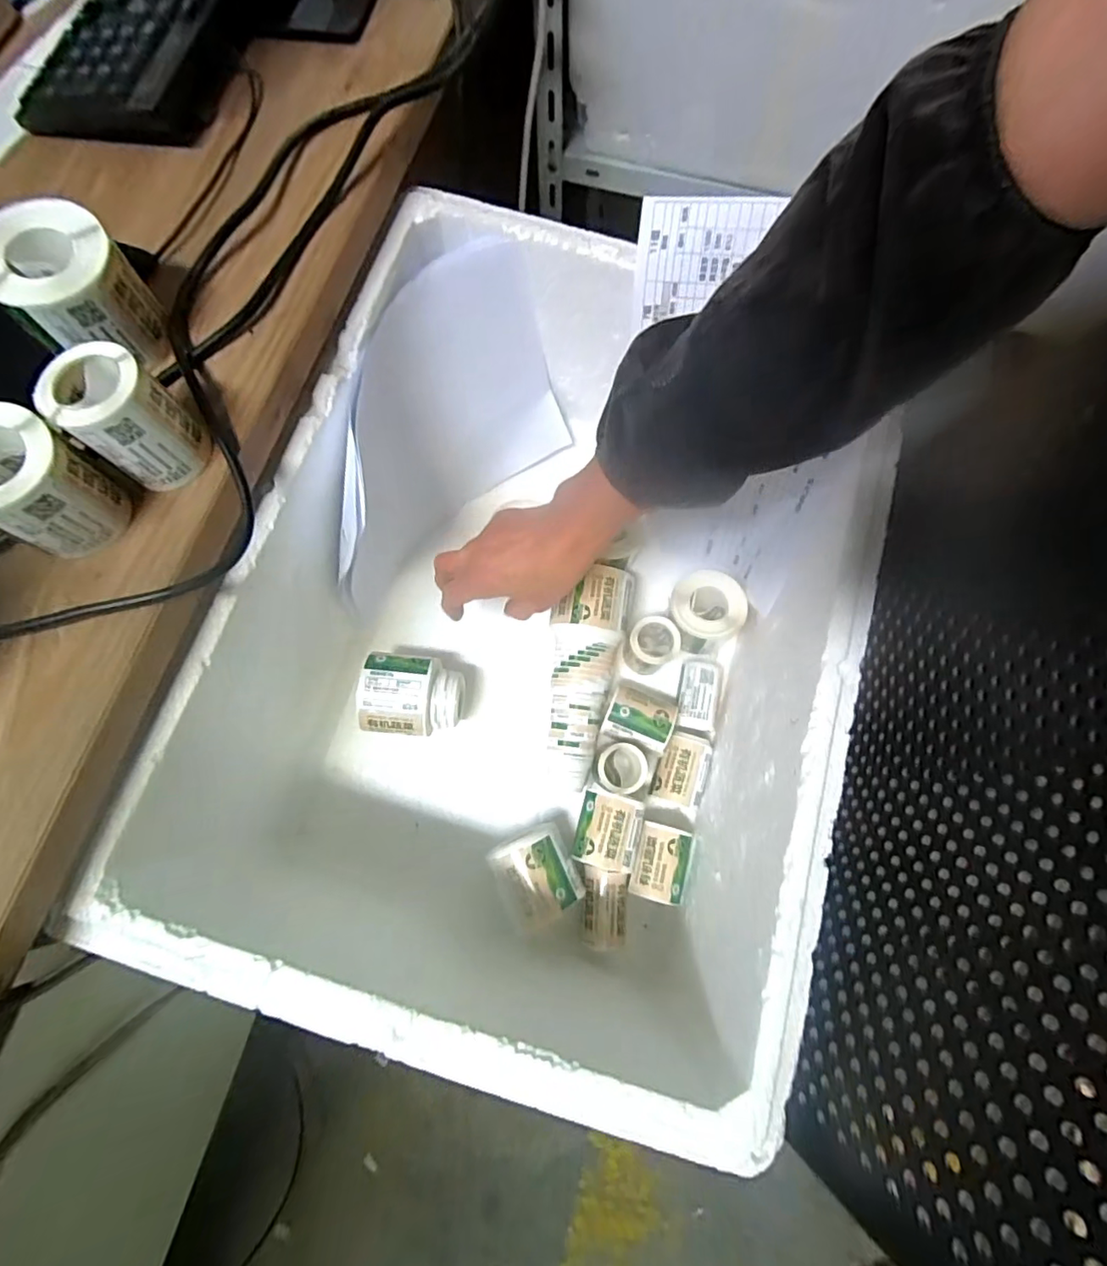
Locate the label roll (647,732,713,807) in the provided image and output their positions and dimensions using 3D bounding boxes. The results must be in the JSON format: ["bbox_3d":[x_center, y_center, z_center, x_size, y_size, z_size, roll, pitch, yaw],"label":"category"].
[{"bbox_3d":[0.114,0.122,0.503,0.050,0.032,0.058,15,76,5],"label":"label roll"}]

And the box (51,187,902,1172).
[{"bbox_3d":[-0.005,-0.003,0.453,0.400,0.234,0.533,15,76,5],"label":"box"}]

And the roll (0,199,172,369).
[{"bbox_3d":[-0.267,-0.192,0.319,0.063,0.067,0.072,-37,77,-8],"label":"roll"}]

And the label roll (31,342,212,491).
[{"bbox_3d":[-0.221,-0.111,0.294,0.046,0.062,0.043,0,75,1],"label":"label roll"}]

